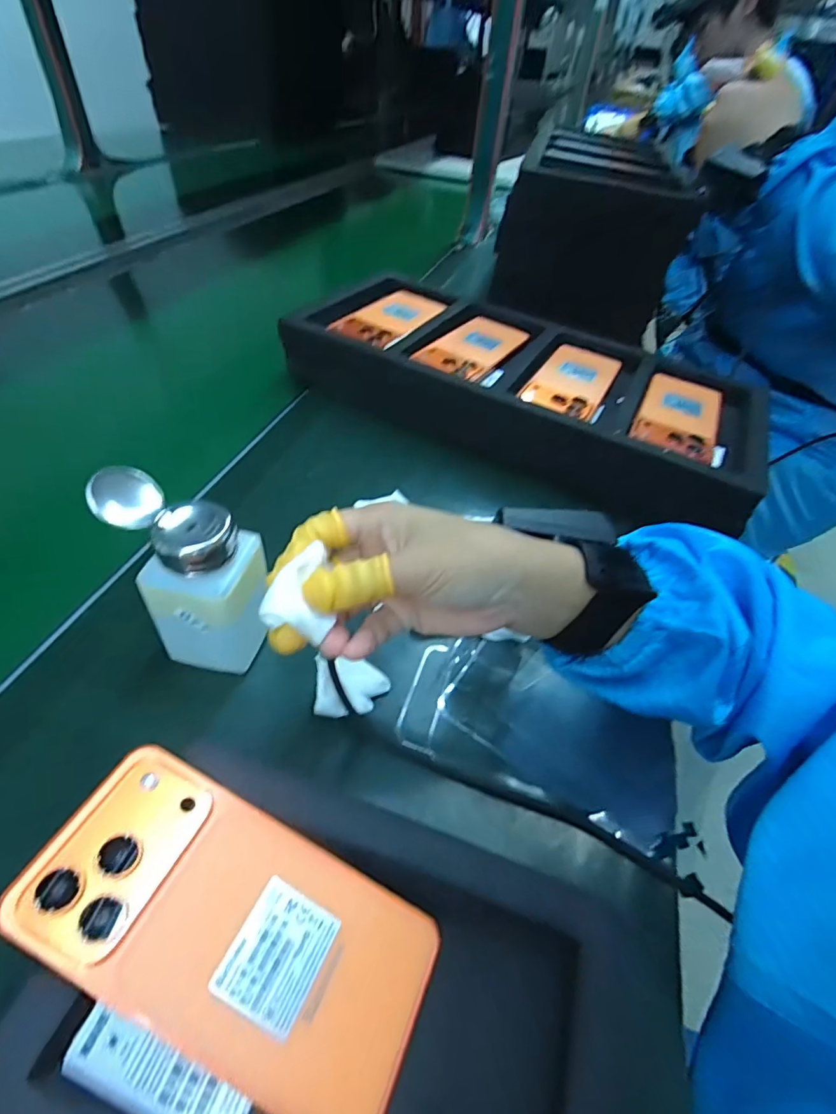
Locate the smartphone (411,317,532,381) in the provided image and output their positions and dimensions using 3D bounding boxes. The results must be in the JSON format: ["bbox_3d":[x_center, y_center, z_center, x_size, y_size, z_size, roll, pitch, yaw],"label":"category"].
[{"bbox_3d":[0.064,-0.236,0.547,0.078,0.006,0.146,27,50,18],"label":"smartphone"}]

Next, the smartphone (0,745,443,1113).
[{"bbox_3d":[-0.073,0.150,0.200,0.162,0.008,0.073,32,50,3],"label":"smartphone"}]

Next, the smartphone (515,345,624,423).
[{"bbox_3d":[0.167,-0.193,0.527,0.076,0.008,0.151,25,49,16],"label":"smartphone"}]

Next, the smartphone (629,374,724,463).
[{"bbox_3d":[0.263,-0.144,0.491,0.076,0.015,0.143,24,49,15],"label":"smartphone"}]

